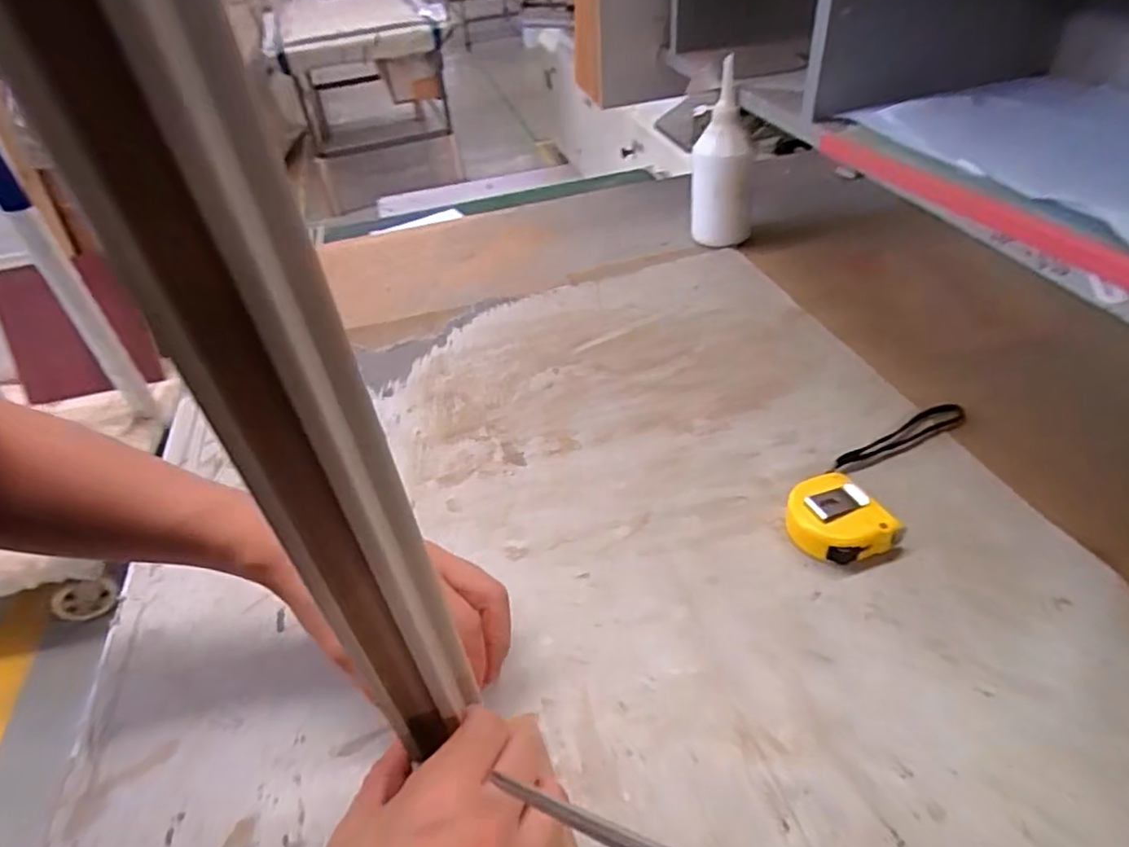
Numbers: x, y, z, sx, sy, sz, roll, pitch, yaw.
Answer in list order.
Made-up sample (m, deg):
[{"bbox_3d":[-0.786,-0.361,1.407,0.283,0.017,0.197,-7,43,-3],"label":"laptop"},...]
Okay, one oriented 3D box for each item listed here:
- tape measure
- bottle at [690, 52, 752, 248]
[{"bbox_3d":[0.237,0.032,0.473,0.205,0.029,0.065,-33,46,-28],"label":"tape measure"},{"bbox_3d":[0.184,-0.303,0.775,0.074,0.175,0.066,7,42,16],"label":"bottle"}]

